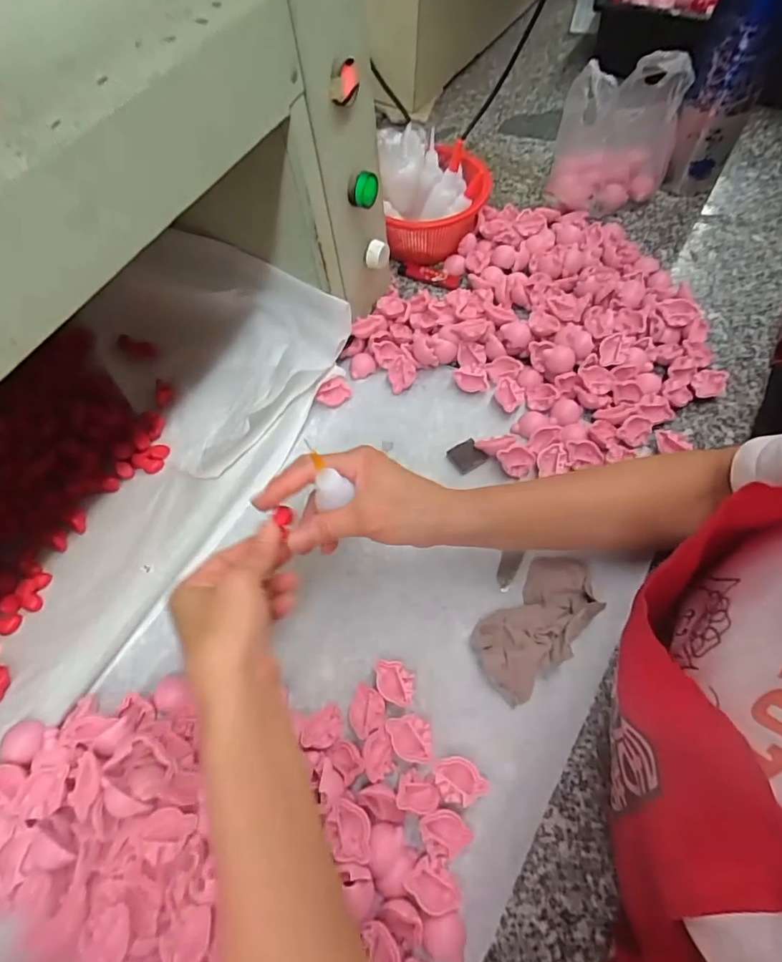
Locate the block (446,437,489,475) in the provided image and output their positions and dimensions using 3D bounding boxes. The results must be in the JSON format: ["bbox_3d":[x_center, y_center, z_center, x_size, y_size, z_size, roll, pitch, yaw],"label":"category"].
[{"bbox_3d":[0.071,-0.024,0.478,0.030,0.005,0.029,-29,64,-12],"label":"block"}]

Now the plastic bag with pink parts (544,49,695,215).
[{"bbox_3d":[0.261,-0.403,0.588,0.128,0.126,0.076,-22,62,-9],"label":"plastic bag with pink parts"}]

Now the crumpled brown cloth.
[{"bbox_3d":[0.113,0.108,0.394,0.060,0.021,0.118,40,70,21],"label":"crumpled brown cloth"}]

